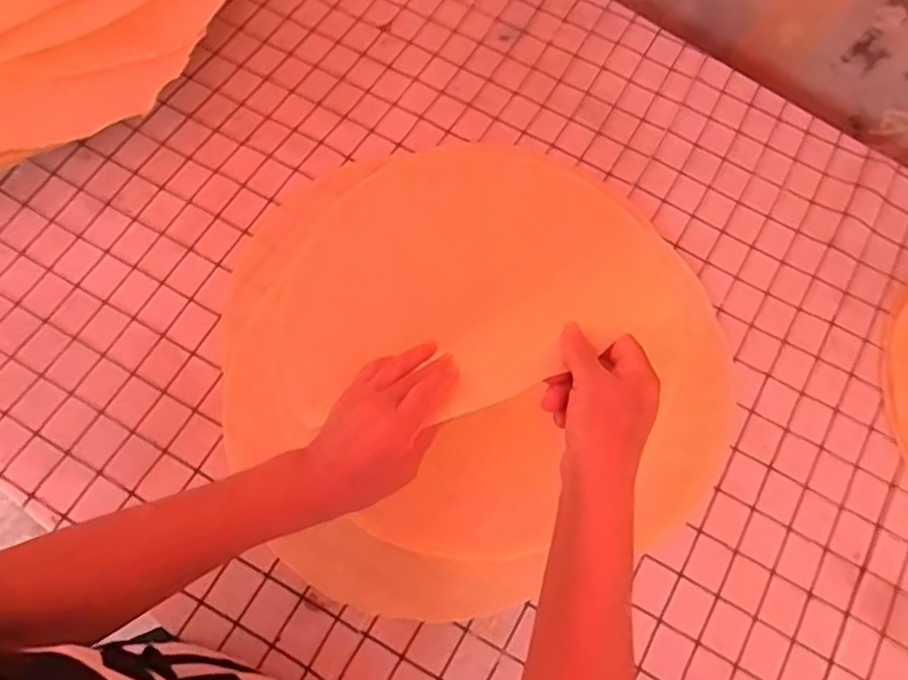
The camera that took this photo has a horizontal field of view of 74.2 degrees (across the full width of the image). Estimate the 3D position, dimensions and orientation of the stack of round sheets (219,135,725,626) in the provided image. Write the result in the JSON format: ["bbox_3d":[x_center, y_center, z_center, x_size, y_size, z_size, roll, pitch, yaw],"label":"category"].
[{"bbox_3d":[0.022,-0.003,0.536,0.442,0.067,0.426,-14,73,-7],"label":"stack of round sheets"}]

